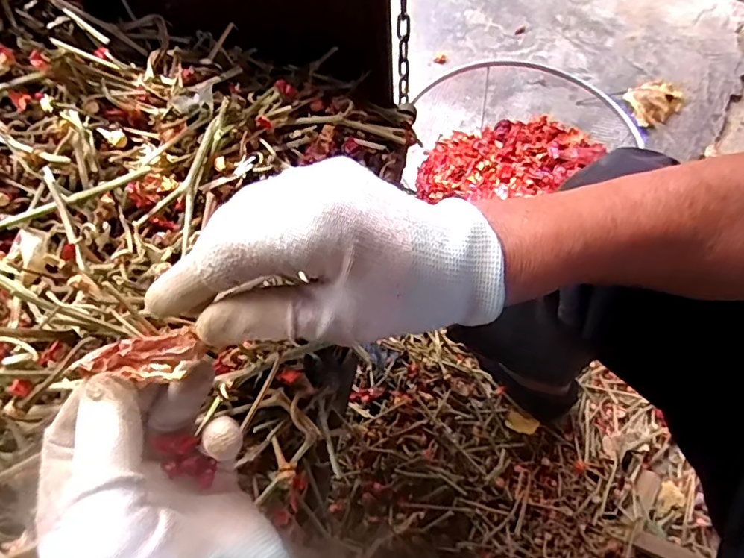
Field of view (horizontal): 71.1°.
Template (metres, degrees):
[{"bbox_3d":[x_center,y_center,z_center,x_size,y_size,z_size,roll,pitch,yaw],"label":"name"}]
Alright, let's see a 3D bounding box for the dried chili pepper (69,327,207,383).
[{"bbox_3d":[-0.093,0.032,0.209,0.047,0.007,0.017,-6,66,-19],"label":"dried chili pepper"}]

